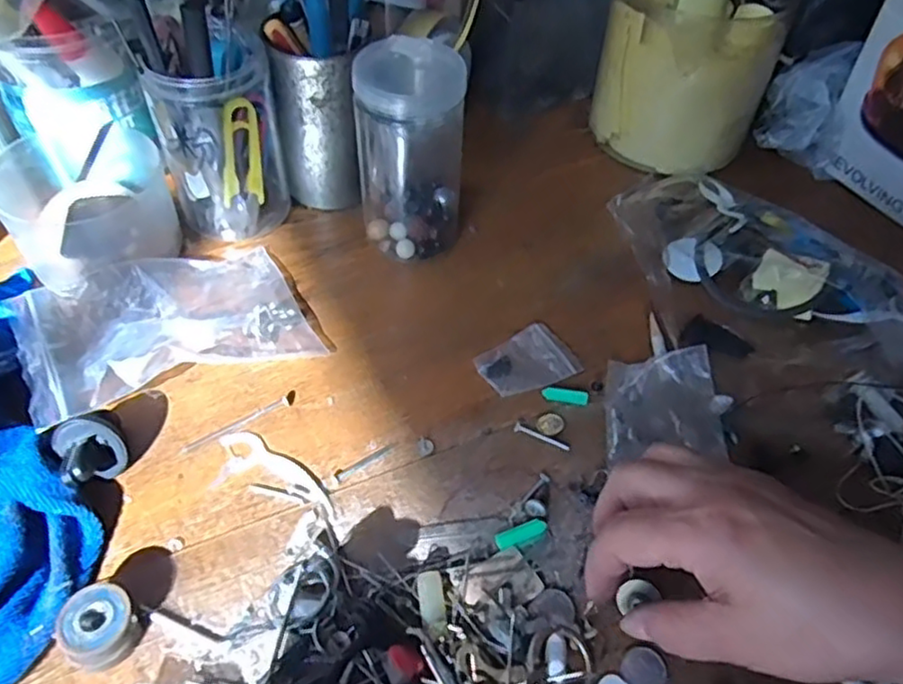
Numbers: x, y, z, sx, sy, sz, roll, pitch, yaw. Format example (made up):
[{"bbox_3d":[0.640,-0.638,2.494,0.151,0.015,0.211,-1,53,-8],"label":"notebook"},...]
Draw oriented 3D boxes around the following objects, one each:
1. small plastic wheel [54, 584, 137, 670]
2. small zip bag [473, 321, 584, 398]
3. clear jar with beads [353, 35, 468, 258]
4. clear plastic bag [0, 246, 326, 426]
[{"bbox_3d":[-0.148,0.121,0.289,0.026,0.020,0.032,-14,51,-14],"label":"small plastic wheel"},{"bbox_3d":[0.044,0.012,0.401,0.054,0.005,0.041,-24,54,-21],"label":"small zip bag"},{"bbox_3d":[-0.025,-0.114,0.428,0.065,0.123,0.056,0,49,-1],"label":"clear jar with beads"},{"bbox_3d":[-0.162,-0.011,0.395,0.148,0.034,0.105,-23,53,-20],"label":"clear plastic bag"}]

